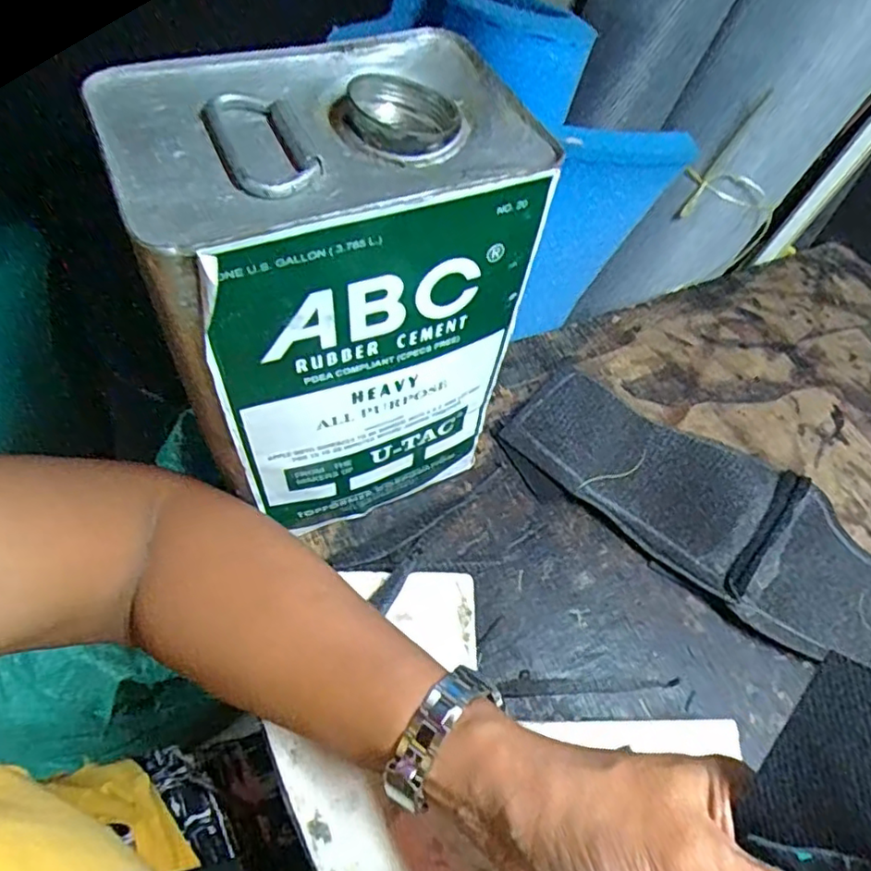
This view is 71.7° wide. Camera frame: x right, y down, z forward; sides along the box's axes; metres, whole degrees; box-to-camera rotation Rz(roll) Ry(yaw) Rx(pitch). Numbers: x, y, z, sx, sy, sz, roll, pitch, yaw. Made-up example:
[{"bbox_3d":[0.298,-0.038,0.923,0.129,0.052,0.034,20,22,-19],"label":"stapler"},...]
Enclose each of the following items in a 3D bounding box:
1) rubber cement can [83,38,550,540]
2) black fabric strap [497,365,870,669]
[{"bbox_3d":[-0.046,-0.059,0.304,0.155,0.199,0.108,-23,61,-19],"label":"rubber cement can"},{"bbox_3d":[0.199,0.060,0.385,0.328,0.043,0.101,36,61,17],"label":"black fabric strap"}]

